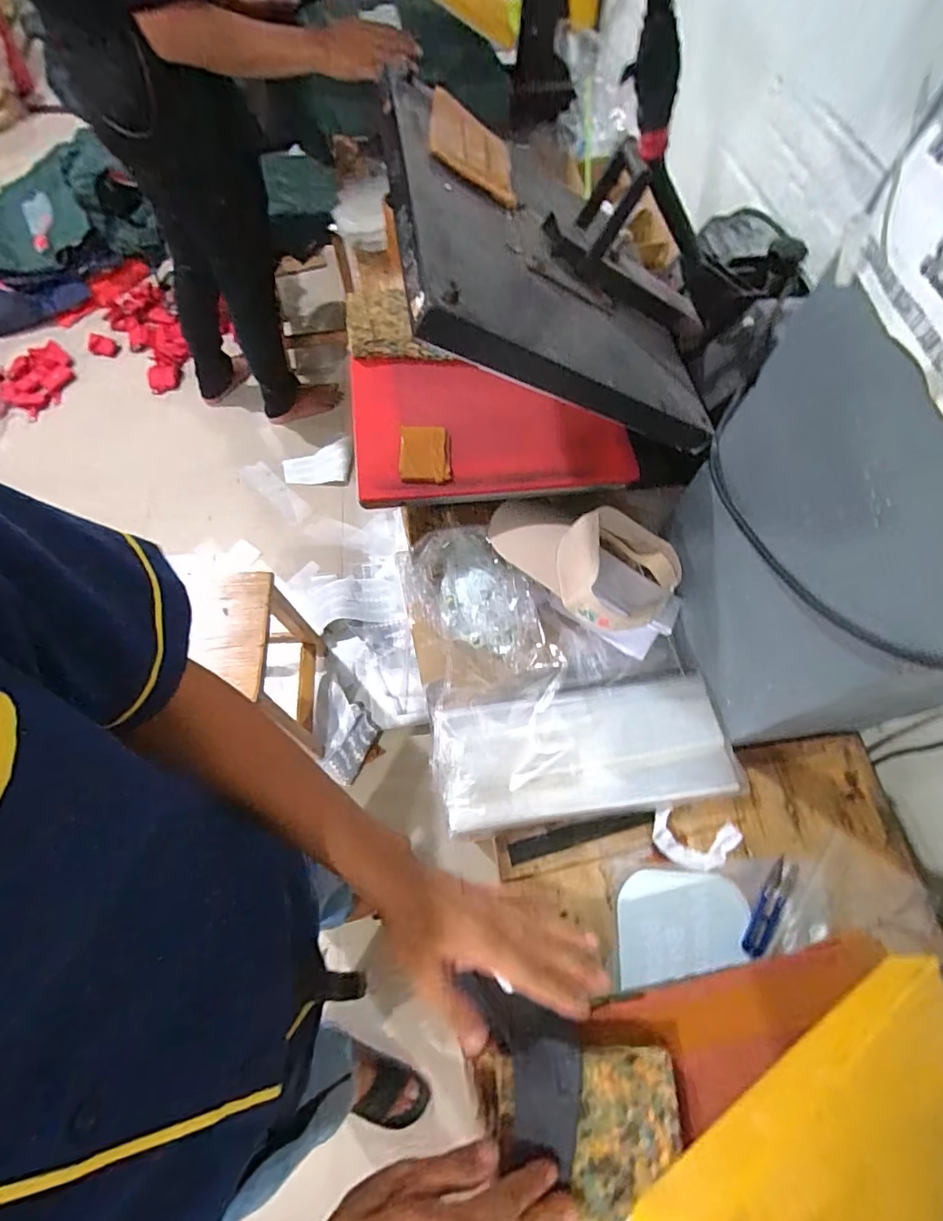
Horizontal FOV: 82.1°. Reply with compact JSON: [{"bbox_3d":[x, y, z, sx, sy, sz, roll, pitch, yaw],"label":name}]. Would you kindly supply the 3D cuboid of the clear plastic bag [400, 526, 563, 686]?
[{"bbox_3d":[0.004,-0.008,0.744,0.181,0.052,0.218,-11,67,-7],"label":"clear plastic bag"}]

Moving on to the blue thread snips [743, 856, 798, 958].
[{"bbox_3d":[0.338,0.334,0.612,0.029,0.010,0.115,37,70,14],"label":"blue thread snips"}]

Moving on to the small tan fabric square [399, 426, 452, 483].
[{"bbox_3d":[-0.063,-0.214,0.730,0.067,0.018,0.099,-2,66,-3],"label":"small tan fabric square"}]

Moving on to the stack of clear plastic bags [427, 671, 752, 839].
[{"bbox_3d":[0.139,0.168,0.658,0.355,0.031,0.153,-7,66,-5],"label":"stack of clear plastic bags"}]

